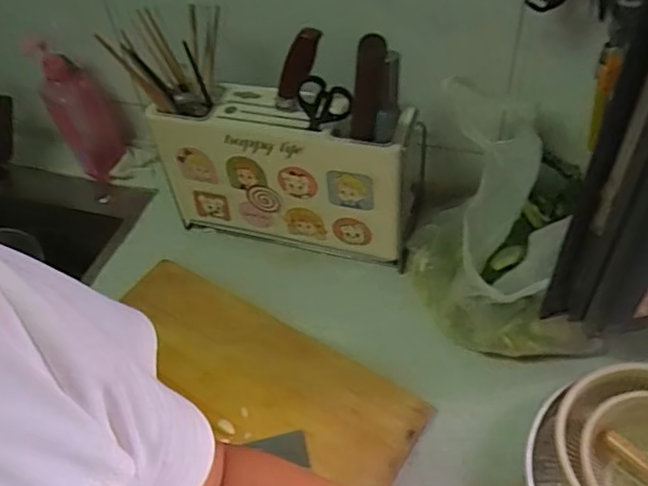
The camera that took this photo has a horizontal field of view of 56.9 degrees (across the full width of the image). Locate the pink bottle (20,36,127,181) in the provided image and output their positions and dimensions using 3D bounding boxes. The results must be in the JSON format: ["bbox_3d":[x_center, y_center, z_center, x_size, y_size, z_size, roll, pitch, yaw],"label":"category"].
[{"bbox_3d":[-0.405,-0.223,0.995,0.096,0.238,0.076,-25,51,-16],"label":"pink bottle"}]

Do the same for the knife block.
[{"bbox_3d":[-0.054,-0.087,0.853,0.335,0.238,0.092,9,50,14],"label":"knife block"}]

